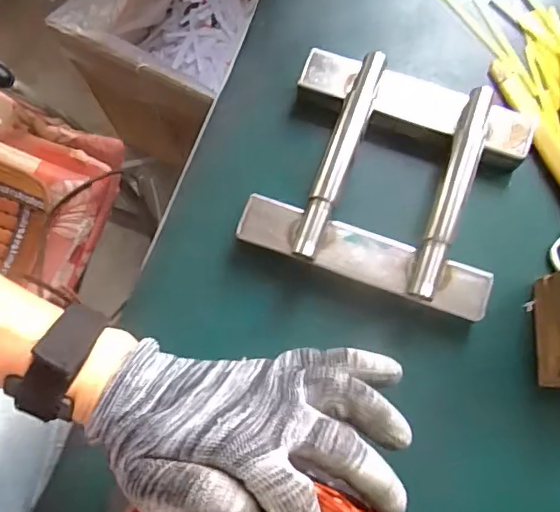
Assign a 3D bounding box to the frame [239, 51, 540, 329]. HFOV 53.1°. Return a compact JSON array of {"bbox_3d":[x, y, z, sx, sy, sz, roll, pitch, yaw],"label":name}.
[{"bbox_3d":[0.089,-0.064,0.453,0.192,0.046,0.177,19,76,7],"label":"frame"}]

